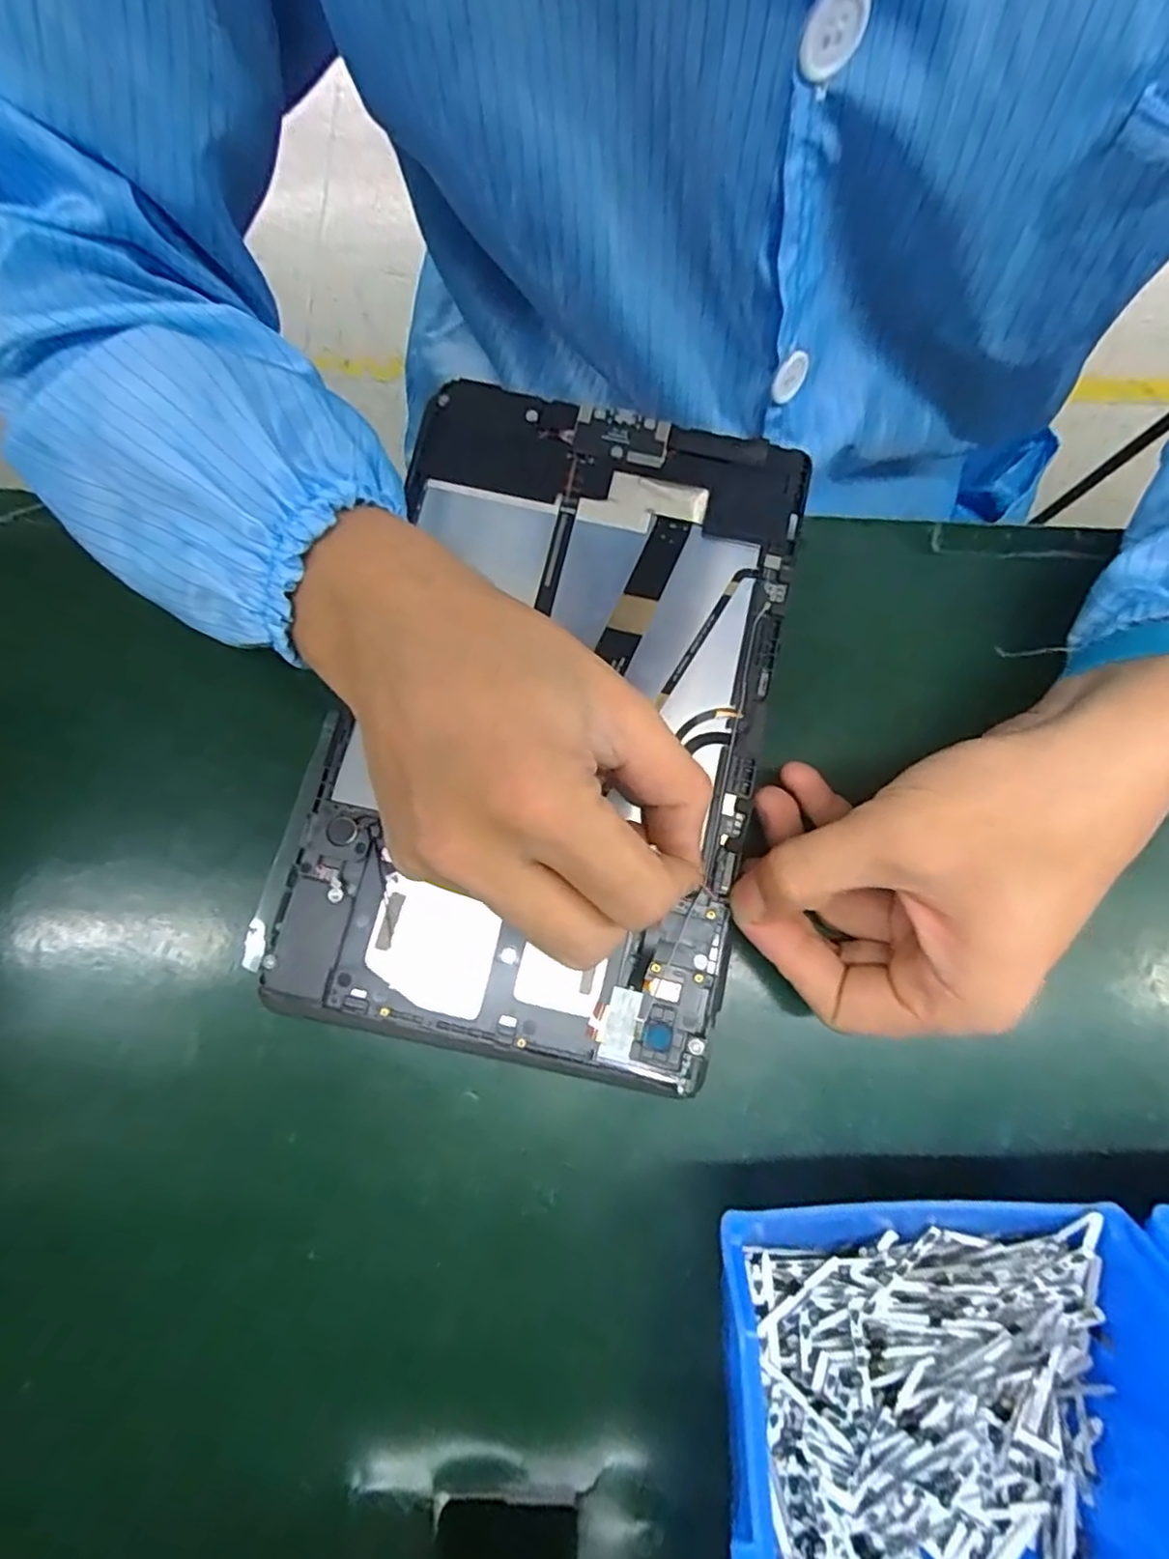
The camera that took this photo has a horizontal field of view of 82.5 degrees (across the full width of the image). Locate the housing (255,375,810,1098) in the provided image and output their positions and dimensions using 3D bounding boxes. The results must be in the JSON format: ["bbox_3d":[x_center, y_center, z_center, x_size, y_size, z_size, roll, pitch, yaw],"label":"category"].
[{"bbox_3d":[-0.011,-0.027,0.241,0.151,0.008,0.241,12,80,2],"label":"housing"}]

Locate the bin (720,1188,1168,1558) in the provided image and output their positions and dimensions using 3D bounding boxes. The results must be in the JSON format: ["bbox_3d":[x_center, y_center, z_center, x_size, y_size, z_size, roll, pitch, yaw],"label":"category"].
[{"bbox_3d":[0.101,0.204,0.186,0.126,0.074,0.152,-2,80,0],"label":"bin"}]

